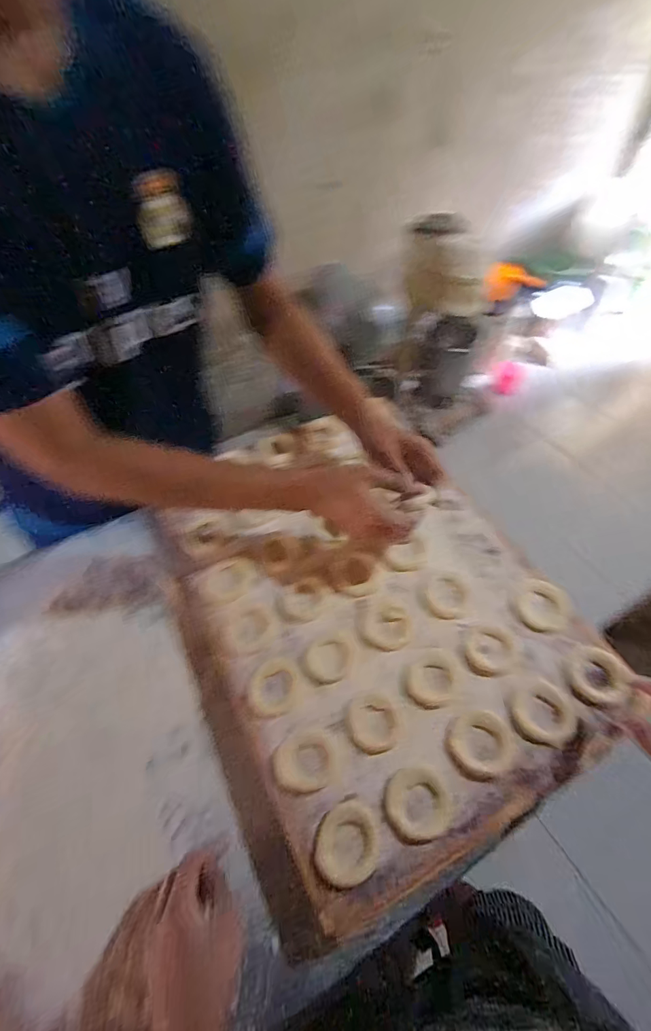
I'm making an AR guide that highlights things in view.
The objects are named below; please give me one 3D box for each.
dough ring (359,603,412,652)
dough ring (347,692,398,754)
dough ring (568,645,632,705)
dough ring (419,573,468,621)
[{"bbox_3d":[0.076,0.142,0.546,0.063,0.005,0.059,0,56,-1],"label":"dough ring"},{"bbox_3d":[0.053,0.232,0.485,0.052,0.006,0.061,-7,56,-6],"label":"dough ring"},{"bbox_3d":[0.319,0.187,0.506,0.060,0.016,0.064,0,56,-1],"label":"dough ring"},{"bbox_3d":[0.156,0.107,0.570,0.061,0.006,0.064,0,56,-1],"label":"dough ring"}]

